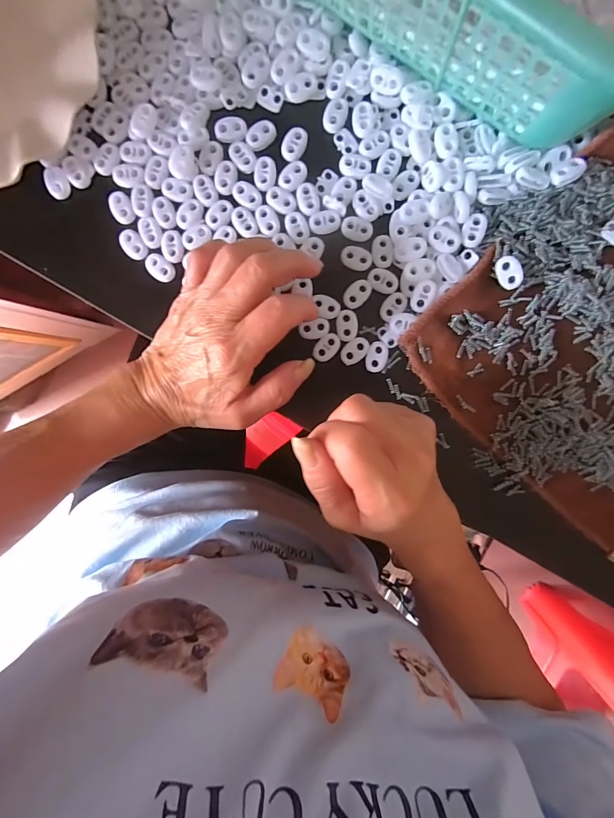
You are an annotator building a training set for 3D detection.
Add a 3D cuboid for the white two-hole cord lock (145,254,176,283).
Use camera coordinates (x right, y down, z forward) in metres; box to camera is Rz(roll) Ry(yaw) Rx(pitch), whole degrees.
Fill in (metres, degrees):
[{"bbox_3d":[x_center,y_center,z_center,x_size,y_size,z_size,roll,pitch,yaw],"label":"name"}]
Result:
[{"bbox_3d":[-0.109,-0.105,0.277,0.024,0.004,0.016,37,95,-2],"label":"white two-hole cord lock"}]

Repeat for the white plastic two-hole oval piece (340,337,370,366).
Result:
[{"bbox_3d":[0.036,-0.043,0.276,0.023,0.004,0.016,-33,93,4],"label":"white plastic two-hole oval piece"}]

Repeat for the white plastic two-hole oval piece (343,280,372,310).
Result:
[{"bbox_3d":[0.037,-0.085,0.274,0.016,0.004,0.023,39,95,-2],"label":"white plastic two-hole oval piece"}]

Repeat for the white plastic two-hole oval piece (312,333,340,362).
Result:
[{"bbox_3d":[0.014,-0.045,0.277,0.014,0.004,0.023,39,95,-2],"label":"white plastic two-hole oval piece"}]

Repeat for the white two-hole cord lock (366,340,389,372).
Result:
[{"bbox_3d":[0.052,-0.039,0.277,0.015,0.004,0.023,14,95,0],"label":"white two-hole cord lock"}]

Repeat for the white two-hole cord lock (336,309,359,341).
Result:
[{"bbox_3d":[0.030,-0.062,0.275,0.015,0.004,0.022,-5,95,2],"label":"white two-hole cord lock"}]

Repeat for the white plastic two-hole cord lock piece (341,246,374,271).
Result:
[{"bbox_3d":[0.036,-0.110,0.272,0.023,0.004,0.015,18,95,0],"label":"white plastic two-hole cord lock piece"}]

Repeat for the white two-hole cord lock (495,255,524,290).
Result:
[{"bbox_3d":[0.142,-0.095,0.261,0.016,0.004,0.023,-15,102,19],"label":"white two-hole cord lock"}]

